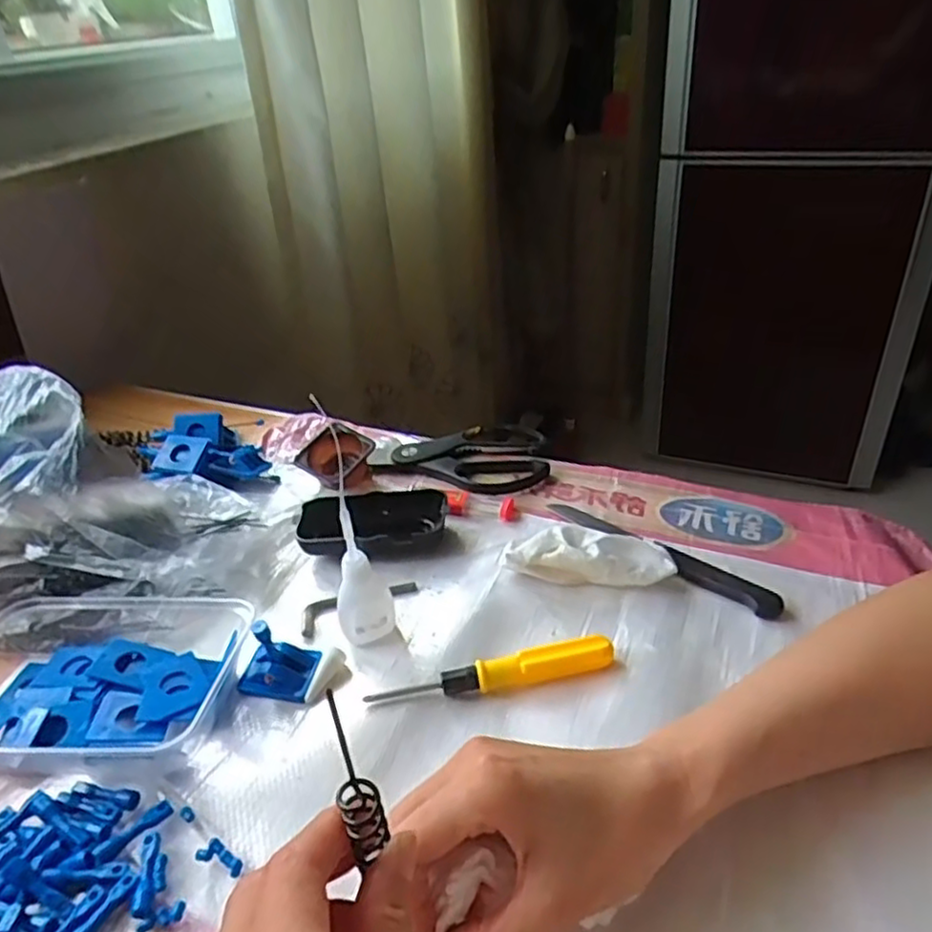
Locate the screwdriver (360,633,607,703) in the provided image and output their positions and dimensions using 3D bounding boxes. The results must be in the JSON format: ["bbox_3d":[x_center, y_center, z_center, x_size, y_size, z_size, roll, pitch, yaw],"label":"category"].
[{"bbox_3d":[0.015,0.119,0.401,0.139,0.017,0.016,-8,35,-7],"label":"screwdriver"}]

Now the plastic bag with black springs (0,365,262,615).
[{"bbox_3d":[-0.269,0.020,0.481,0.227,0.134,0.128,-5,34,-1],"label":"plastic bag with black springs"}]

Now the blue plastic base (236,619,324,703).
[{"bbox_3d":[-0.113,0.111,0.410,0.044,0.045,0.030,3,35,9],"label":"blue plastic base"}]

